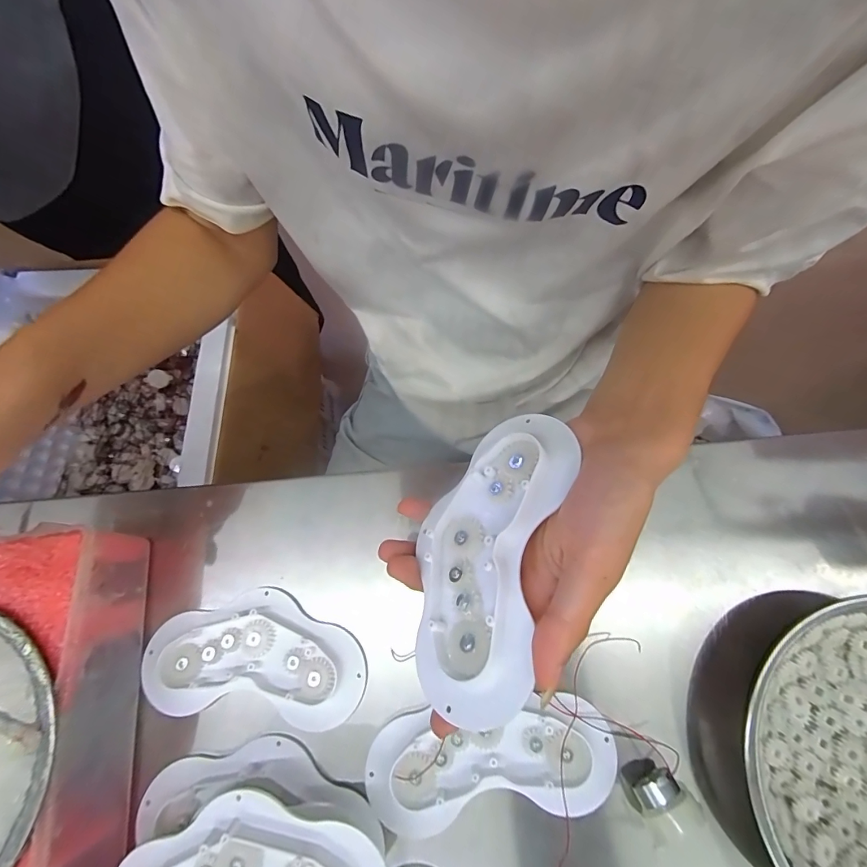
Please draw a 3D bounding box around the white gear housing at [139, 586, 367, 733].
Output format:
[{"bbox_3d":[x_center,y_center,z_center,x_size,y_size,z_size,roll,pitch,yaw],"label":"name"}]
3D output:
[{"bbox_3d":[-0.122,0.151,0.283,0.149,0.013,0.078,6,73,4],"label":"white gear housing"}]

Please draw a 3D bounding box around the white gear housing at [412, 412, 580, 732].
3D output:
[{"bbox_3d":[0.030,0.060,0.218,0.070,0.024,0.151,3,65,35],"label":"white gear housing"}]

